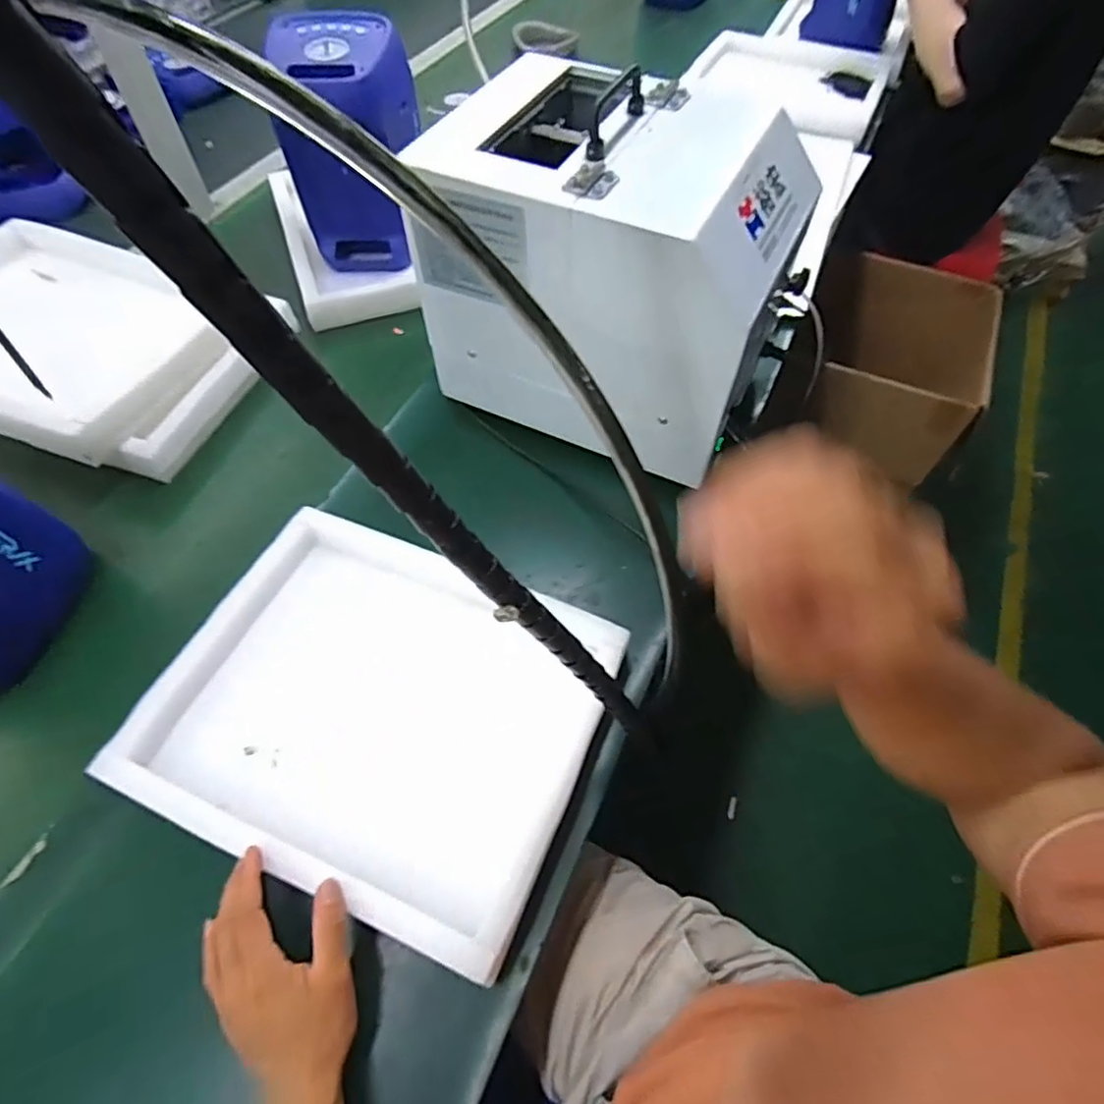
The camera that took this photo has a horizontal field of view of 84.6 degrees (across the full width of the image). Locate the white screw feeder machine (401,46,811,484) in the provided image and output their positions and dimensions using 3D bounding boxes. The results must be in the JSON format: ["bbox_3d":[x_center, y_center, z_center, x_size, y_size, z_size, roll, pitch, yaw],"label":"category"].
[{"bbox_3d":[0.066,-0.291,0.632,0.337,0.246,0.268,26,63,13],"label":"white screw feeder machine"}]

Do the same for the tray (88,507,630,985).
[{"bbox_3d":[-0.145,0.129,0.526,0.349,0.067,0.286,22,62,11],"label":"tray"}]

